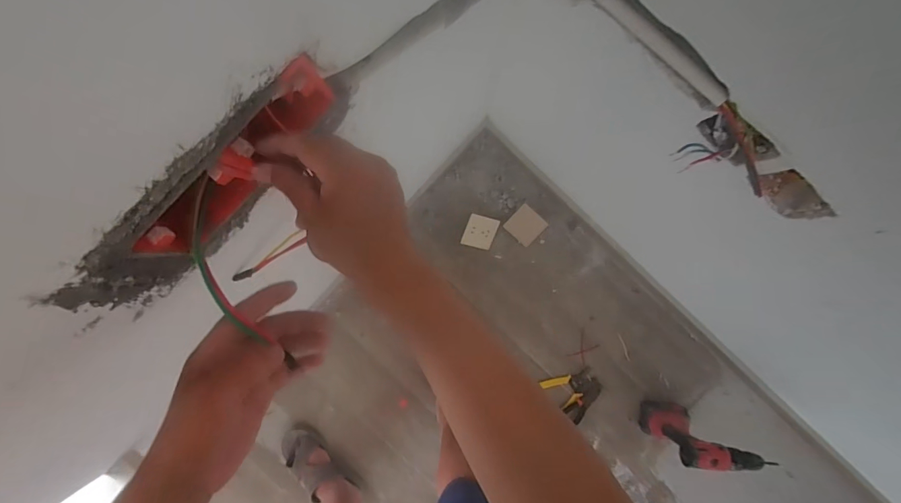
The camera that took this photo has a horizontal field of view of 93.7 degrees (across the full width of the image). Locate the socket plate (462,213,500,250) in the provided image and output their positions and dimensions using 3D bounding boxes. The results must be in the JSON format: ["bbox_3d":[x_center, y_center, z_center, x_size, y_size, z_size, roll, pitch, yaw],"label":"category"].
[{"bbox_3d":[0.079,-0.049,1.098,0.080,0.009,0.085,14,109,-13],"label":"socket plate"}]

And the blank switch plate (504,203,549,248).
[{"bbox_3d":[0.197,-0.068,1.108,0.084,0.011,0.084,44,108,-3],"label":"blank switch plate"}]

